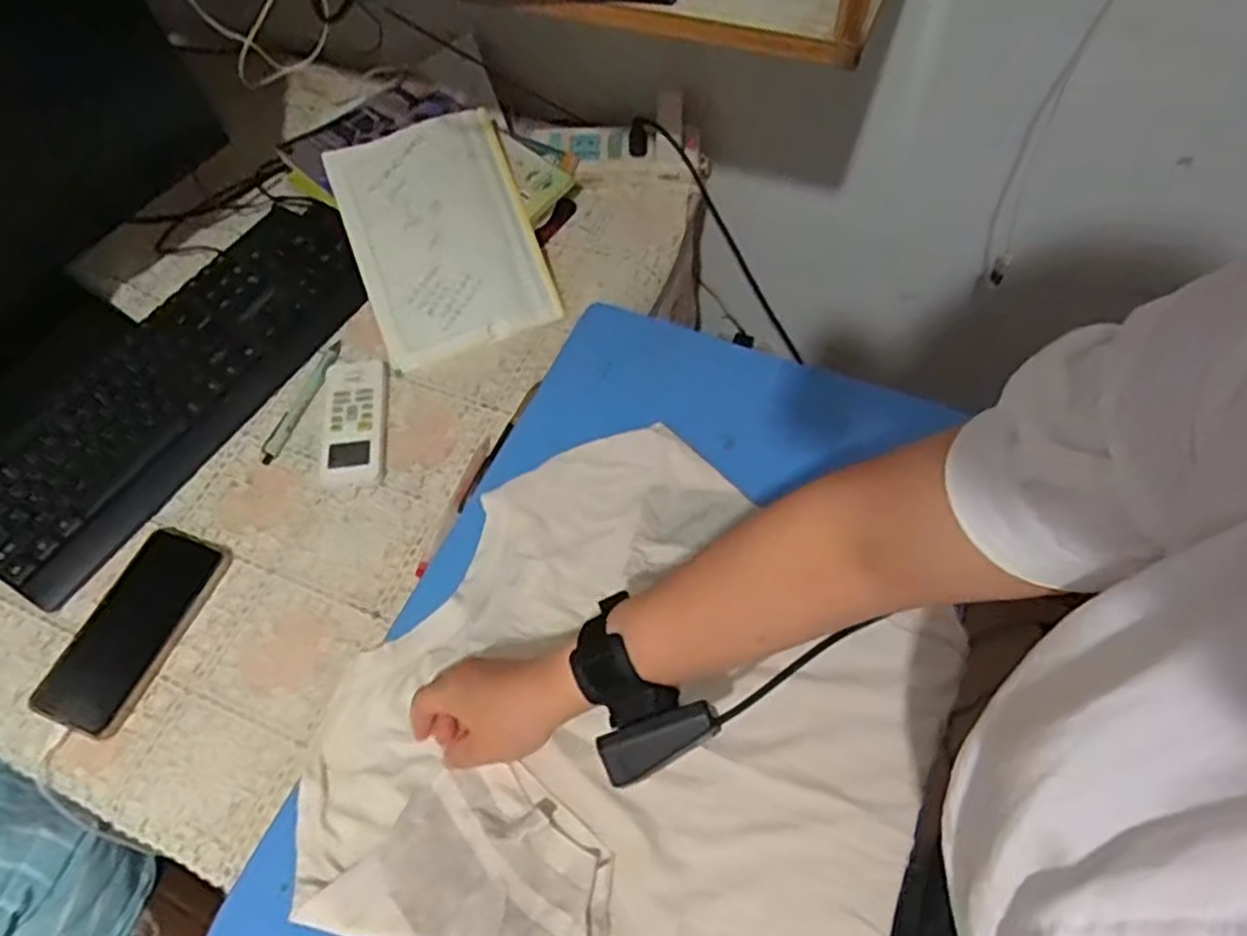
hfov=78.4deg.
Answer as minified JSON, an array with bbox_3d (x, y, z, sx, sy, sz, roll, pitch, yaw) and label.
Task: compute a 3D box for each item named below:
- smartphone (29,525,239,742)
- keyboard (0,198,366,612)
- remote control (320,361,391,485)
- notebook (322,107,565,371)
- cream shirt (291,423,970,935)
[{"bbox_3d":[-0.390,0.126,0.609,0.074,0.013,0.160,18,63,14],"label":"smartphone"},{"bbox_3d":[-0.426,-0.093,0.729,0.177,0.035,0.446,29,66,19],"label":"keyboard"},{"bbox_3d":[-0.248,-0.045,0.704,0.057,0.013,0.135,-9,60,-1],"label":"remote control"},{"bbox_3d":[-0.183,-0.237,0.776,0.180,0.023,0.249,-20,79,-7],"label":"notebook"},{"bbox_3d":[0.014,0.169,0.546,0.394,0.033,0.397,20,63,15],"label":"cream shirt"}]

